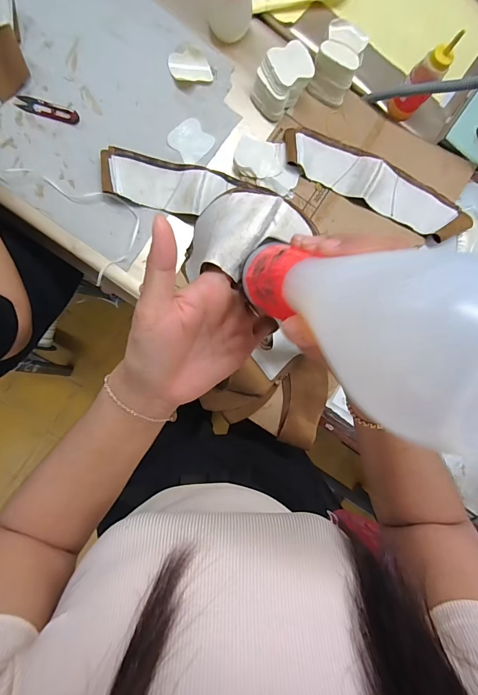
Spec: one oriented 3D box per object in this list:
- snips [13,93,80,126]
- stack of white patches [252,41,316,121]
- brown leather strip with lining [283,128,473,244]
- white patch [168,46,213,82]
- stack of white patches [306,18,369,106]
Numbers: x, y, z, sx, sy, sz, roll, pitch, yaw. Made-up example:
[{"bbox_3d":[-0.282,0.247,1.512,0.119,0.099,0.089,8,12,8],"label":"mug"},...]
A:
[{"bbox_3d":[-0.314,-0.389,0.575,0.100,0.006,0.026,13,88,-5],"label":"snips"},{"bbox_3d":[0.073,-0.447,0.585,0.088,0.056,0.068,-40,93,-5],"label":"stack of white patches"},{"bbox_3d":[0.237,-0.287,0.609,0.345,0.036,0.086,28,87,-4],"label":"brown leather strip with lining"},{"bbox_3d":[-0.083,-0.481,0.600,0.070,0.009,0.051,-5,90,-5],"label":"white patch"},{"bbox_3d":[0.163,-0.470,0.587,0.071,0.072,0.076,20,87,-5],"label":"stack of white patches"}]

